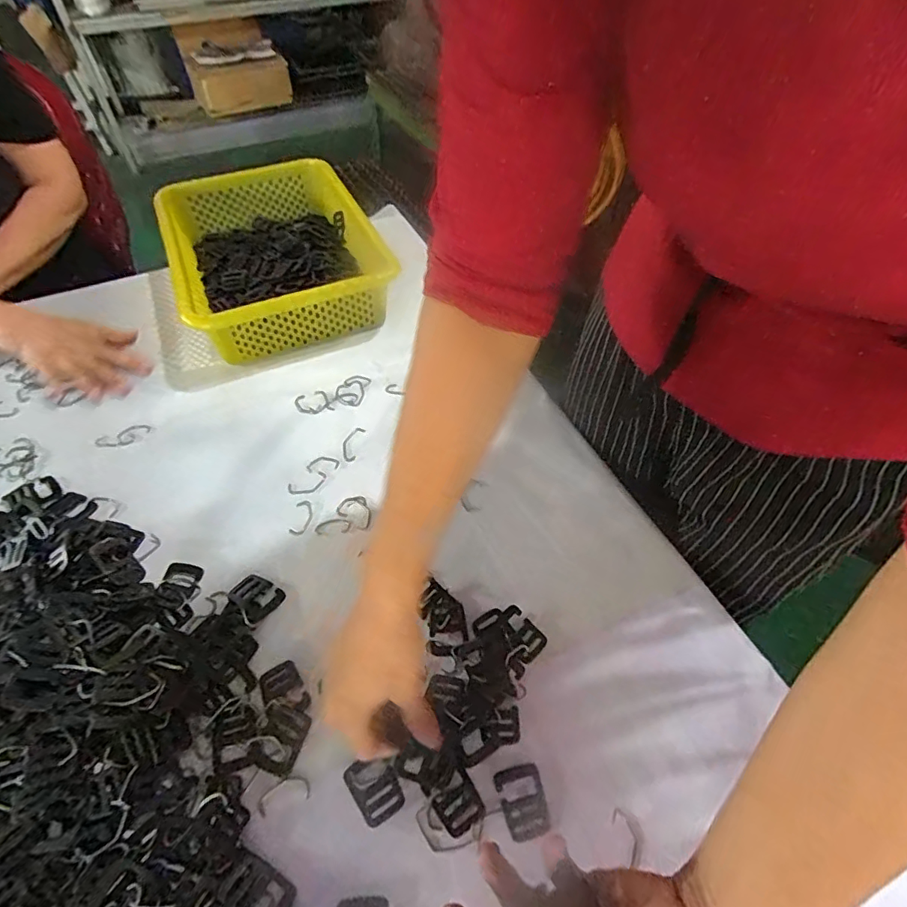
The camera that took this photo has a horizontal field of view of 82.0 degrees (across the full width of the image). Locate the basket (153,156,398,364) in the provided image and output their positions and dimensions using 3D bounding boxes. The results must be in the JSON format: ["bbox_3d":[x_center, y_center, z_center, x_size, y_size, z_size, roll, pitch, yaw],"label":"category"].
[{"bbox_3d":[-0.250,-0.275,0.728,0.251,0.095,0.355,-20,54,-16],"label":"basket"}]

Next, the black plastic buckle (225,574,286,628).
[{"bbox_3d":[-0.175,0.126,0.461,0.044,0.005,0.036,30,57,22],"label":"black plastic buckle"}]

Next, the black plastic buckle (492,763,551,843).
[{"bbox_3d":[0.049,0.244,0.367,0.033,0.004,0.042,-11,52,-9],"label":"black plastic buckle"}]

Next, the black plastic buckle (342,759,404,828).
[{"bbox_3d":[-0.056,0.238,0.372,0.032,0.004,0.043,-30,57,-23],"label":"black plastic buckle"}]

